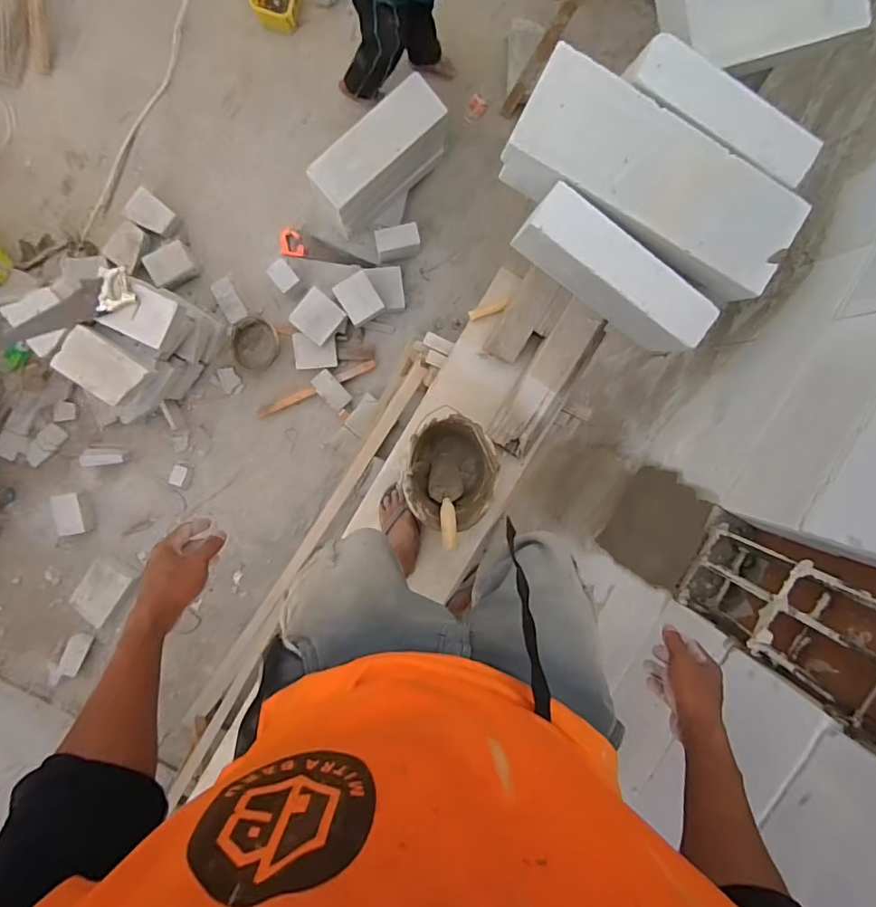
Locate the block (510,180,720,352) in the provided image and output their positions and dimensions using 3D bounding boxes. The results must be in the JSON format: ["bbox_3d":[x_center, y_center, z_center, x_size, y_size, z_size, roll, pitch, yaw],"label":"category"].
[{"bbox_3d":[0.369,-0.381,1.133,0.426,0.205,0.112,36,92,-7],"label":"block"}]

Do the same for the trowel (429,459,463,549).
[{"bbox_3d":[0.024,0.114,1.234,0.085,0.274,0.088,6,118,-5],"label":"trowel"}]

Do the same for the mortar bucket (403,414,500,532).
[{"bbox_3d":[0.023,0.037,1.249,0.205,0.179,0.262,4,95,-5],"label":"mortar bucket"}]

